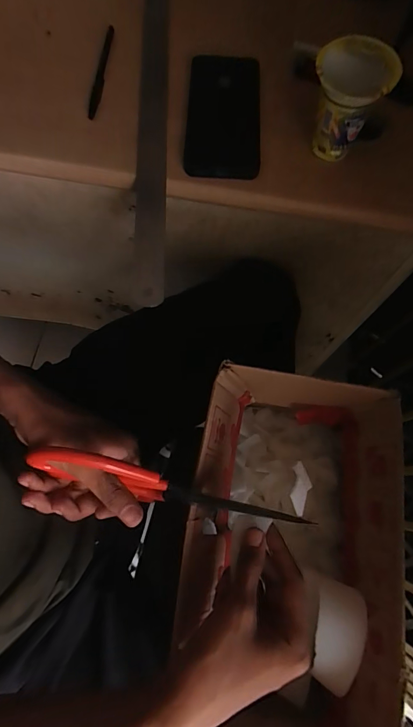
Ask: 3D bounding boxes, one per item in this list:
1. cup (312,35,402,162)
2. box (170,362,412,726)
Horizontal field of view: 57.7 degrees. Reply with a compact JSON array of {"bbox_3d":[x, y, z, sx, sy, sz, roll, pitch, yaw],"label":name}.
[{"bbox_3d":[0.127,-0.242,0.354,0.056,0.090,0.060,0,73,-1],"label":"cup"},{"bbox_3d":[0.071,0.182,0.377,0.176,0.161,0.311,7,73,1],"label":"box"}]

